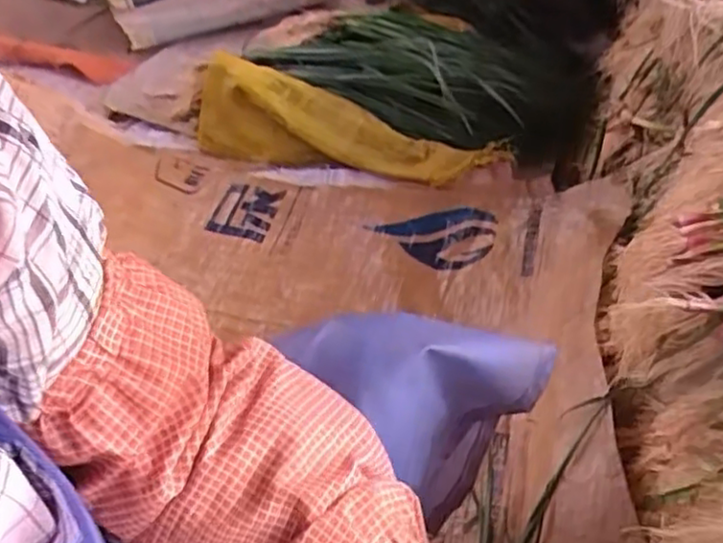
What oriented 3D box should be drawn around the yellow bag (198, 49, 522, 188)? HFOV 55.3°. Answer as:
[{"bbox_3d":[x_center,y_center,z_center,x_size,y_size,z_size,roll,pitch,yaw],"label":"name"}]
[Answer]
[{"bbox_3d":[-0.037,-0.254,1.190,0.546,0.133,0.103,12,47,15],"label":"yellow bag"}]

